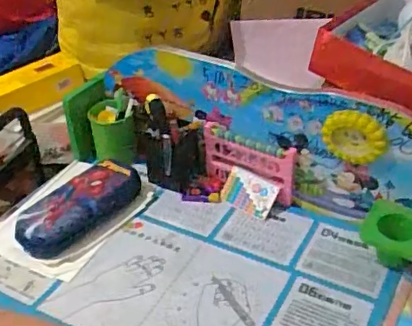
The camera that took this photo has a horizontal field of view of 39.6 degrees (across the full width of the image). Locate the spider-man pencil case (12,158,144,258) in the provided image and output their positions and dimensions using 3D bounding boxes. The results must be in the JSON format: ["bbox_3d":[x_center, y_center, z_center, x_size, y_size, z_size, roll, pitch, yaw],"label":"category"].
[{"bbox_3d":[-0.202,0.071,0.943,0.110,0.052,0.230,21,43,30],"label":"spider-man pencil case"}]

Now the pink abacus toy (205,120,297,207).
[{"bbox_3d":[0.070,0.000,0.971,0.165,0.098,0.024,14,40,23],"label":"pink abacus toy"}]

